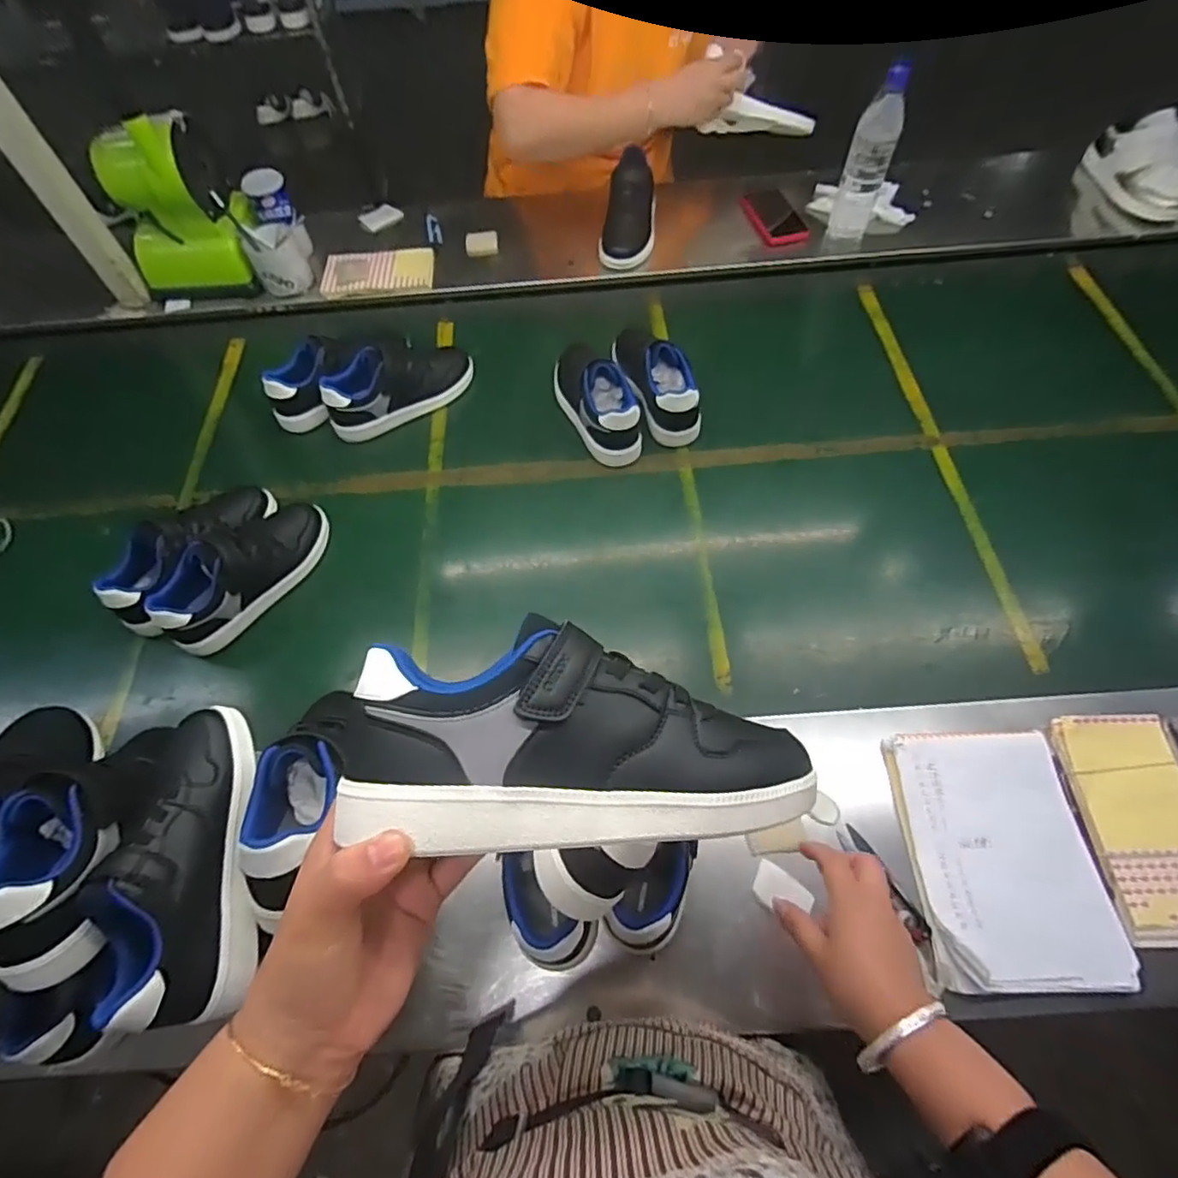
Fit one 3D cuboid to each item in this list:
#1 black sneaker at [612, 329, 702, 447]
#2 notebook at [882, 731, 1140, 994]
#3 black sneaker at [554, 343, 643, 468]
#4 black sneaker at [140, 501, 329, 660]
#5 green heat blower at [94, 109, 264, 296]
[{"bbox_3d":[0.093,-0.315,0.872,0.072,0.094,0.214,-18,62,-6],"label":"black sneaker"},{"bbox_3d":[0.376,0.235,0.550,0.160,0.014,0.214,-3,61,2],"label":"notebook"},{"bbox_3d":[0.005,-0.279,0.847,0.074,0.091,0.204,-25,63,-10],"label":"black sneaker"},{"bbox_3d":[-0.419,-0.029,0.737,0.091,0.099,0.219,21,63,14],"label":"black sneaker"},{"bbox_3d":[-0.651,-0.598,0.970,0.184,0.264,0.100,-4,60,0],"label":"green heat blower"}]

